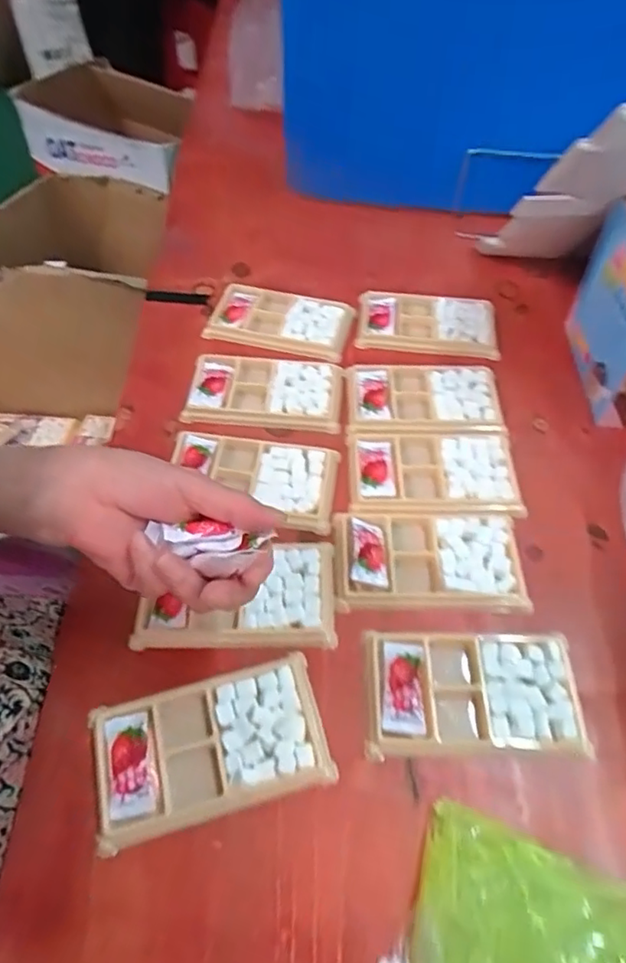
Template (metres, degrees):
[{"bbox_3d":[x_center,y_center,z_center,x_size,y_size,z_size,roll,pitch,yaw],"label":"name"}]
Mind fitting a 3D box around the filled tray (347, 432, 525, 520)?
[{"bbox_3d":[0.097,-0.007,0.475,0.134,0.012,0.083,1,54,0],"label":"filled tray"}]

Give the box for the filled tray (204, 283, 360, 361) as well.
[{"bbox_3d":[-0.033,-0.158,0.581,0.137,0.013,0.079,10,60,8],"label":"filled tray"}]

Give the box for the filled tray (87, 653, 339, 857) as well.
[{"bbox_3d":[-0.063,0.160,0.356,0.134,0.015,0.077,-16,55,-11],"label":"filled tray"}]

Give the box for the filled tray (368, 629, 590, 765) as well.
[{"bbox_3d":[0.102,0.134,0.373,0.134,0.019,0.076,2,54,2],"label":"filled tray"}]

